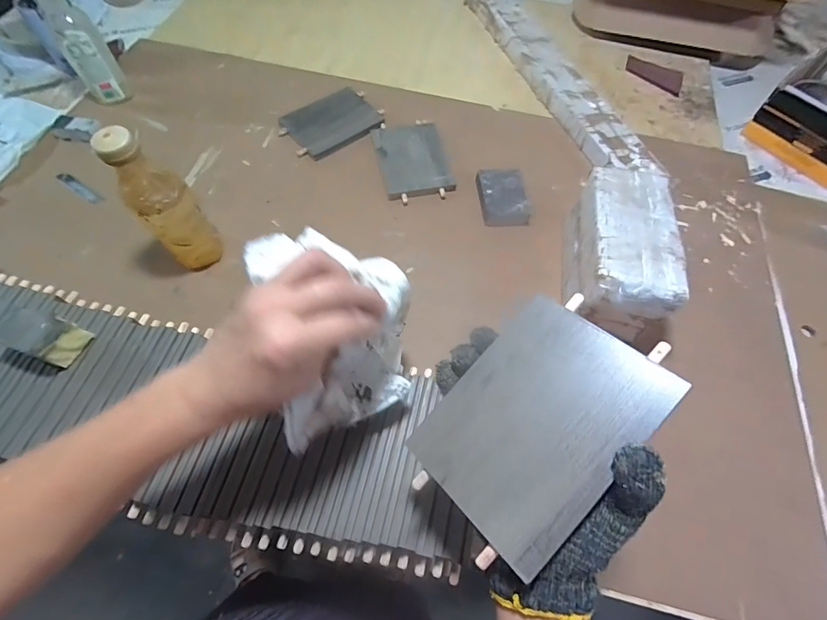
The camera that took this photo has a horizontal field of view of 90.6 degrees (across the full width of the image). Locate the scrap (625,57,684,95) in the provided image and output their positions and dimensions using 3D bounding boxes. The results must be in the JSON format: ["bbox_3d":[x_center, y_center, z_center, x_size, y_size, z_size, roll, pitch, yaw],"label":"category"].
[{"bbox_3d":[0.498,-0.489,0.843,0.125,0.014,0.052,37,68,15],"label":"scrap"}]

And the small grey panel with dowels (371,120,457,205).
[{"bbox_3d":[-0.002,-0.257,0.695,0.112,0.011,0.168,-11,64,-8],"label":"small grey panel with dowels"}]

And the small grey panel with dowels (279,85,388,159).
[{"bbox_3d":[-0.147,-0.338,0.732,0.173,0.011,0.127,-37,70,-19],"label":"small grey panel with dowels"}]

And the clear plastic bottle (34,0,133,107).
[{"bbox_3d":[-0.542,-0.432,0.668,0.065,0.215,0.062,-32,69,-17],"label":"clear plastic bottle"}]

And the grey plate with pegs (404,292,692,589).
[{"bbox_3d":[0.081,0.073,0.274,0.160,0.007,0.112,-48,54,-4],"label":"grey plate with pegs"}]

